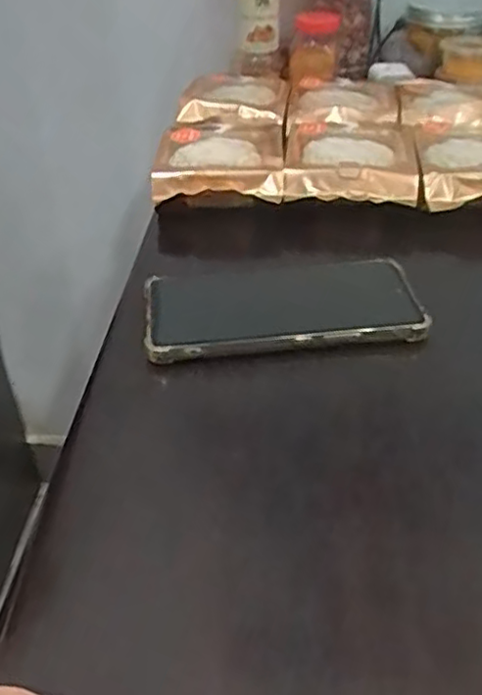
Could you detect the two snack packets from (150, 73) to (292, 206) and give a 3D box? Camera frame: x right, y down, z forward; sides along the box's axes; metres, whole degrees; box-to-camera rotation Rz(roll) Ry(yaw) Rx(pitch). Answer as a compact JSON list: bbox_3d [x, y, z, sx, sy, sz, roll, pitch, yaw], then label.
[{"bbox_3d":[-0.012,-0.195,0.586,0.101,0.027,0.256,2,38,5],"label":"two snack packets"}]

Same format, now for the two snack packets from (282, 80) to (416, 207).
[{"bbox_3d":[0.088,-0.183,0.566,0.097,0.031,0.233,1,38,4],"label":"two snack packets"}]

